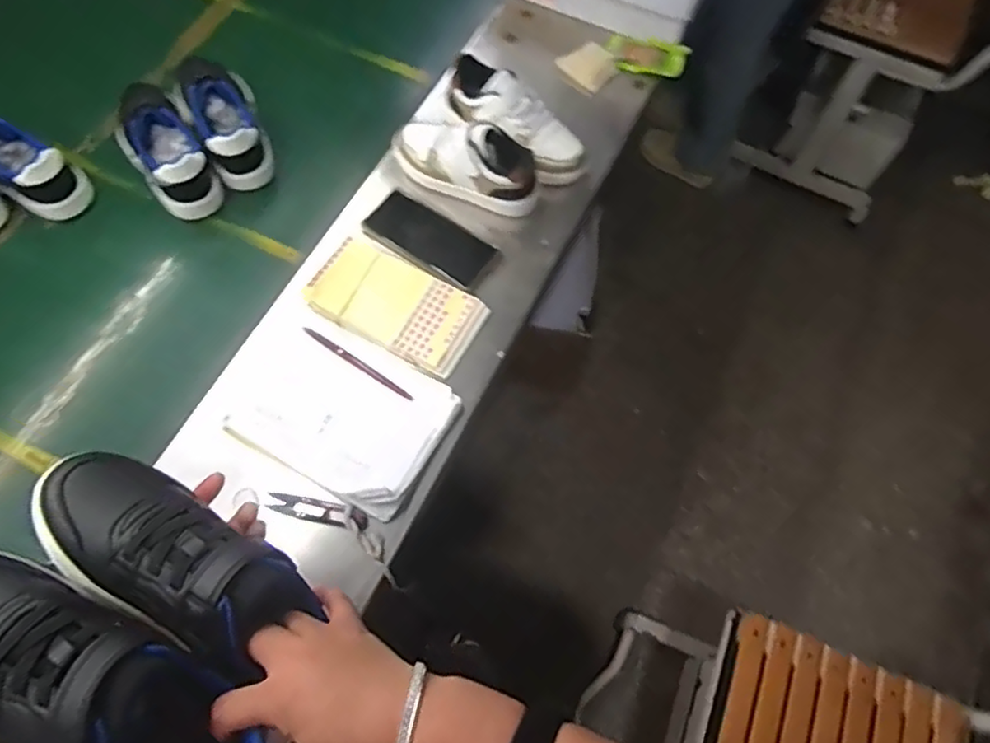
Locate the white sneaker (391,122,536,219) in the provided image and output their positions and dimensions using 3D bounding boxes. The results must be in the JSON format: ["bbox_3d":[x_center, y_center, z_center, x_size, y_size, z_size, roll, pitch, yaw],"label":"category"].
[{"bbox_3d":[-0.042,-0.254,0.798,0.192,0.085,0.070,24,71,8],"label":"white sneaker"}]

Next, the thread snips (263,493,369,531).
[{"bbox_3d":[-0.179,0.141,0.660,0.104,0.015,0.021,11,70,3],"label":"thread snips"}]

